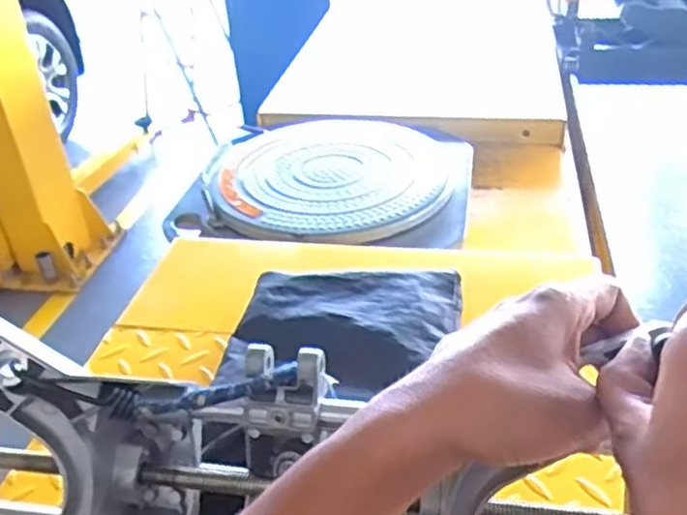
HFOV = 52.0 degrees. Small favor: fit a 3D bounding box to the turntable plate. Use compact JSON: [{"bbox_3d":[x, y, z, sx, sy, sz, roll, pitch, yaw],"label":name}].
[{"bbox_3d":[-0.015,-0.115,1.004,0.381,0.038,0.347,-4,33,3],"label":"turntable plate"}]

